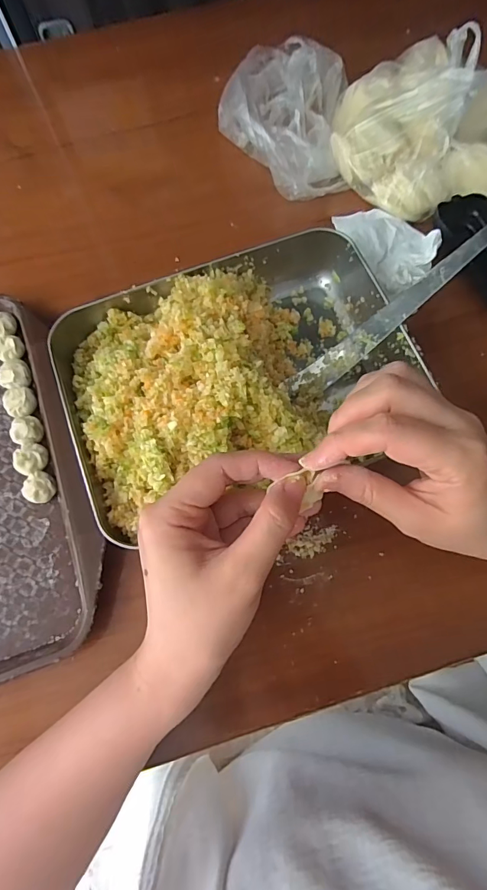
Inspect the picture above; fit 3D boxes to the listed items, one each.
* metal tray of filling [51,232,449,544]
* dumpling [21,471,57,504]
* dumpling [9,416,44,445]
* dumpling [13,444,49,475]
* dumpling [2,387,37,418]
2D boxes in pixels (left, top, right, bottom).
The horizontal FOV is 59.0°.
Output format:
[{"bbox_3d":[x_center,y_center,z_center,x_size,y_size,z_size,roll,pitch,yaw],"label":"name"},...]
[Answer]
[{"bbox_3d":[-0.006,-0.065,0.327,0.260,0.071,0.190,-22,72,-5],"label":"metal tray of filling"},{"bbox_3d":[-0.154,0.033,0.327,0.023,0.017,0.023,-1,71,2],"label":"dumpling"},{"bbox_3d":[-0.171,-0.011,0.341,0.024,0.018,0.023,-1,71,2],"label":"dumpling"},{"bbox_3d":[-0.164,0.012,0.334,0.022,0.017,0.024,-1,71,2],"label":"dumpling"},{"bbox_3d":[-0.181,-0.033,0.349,0.025,0.018,0.024,17,73,8],"label":"dumpling"}]

